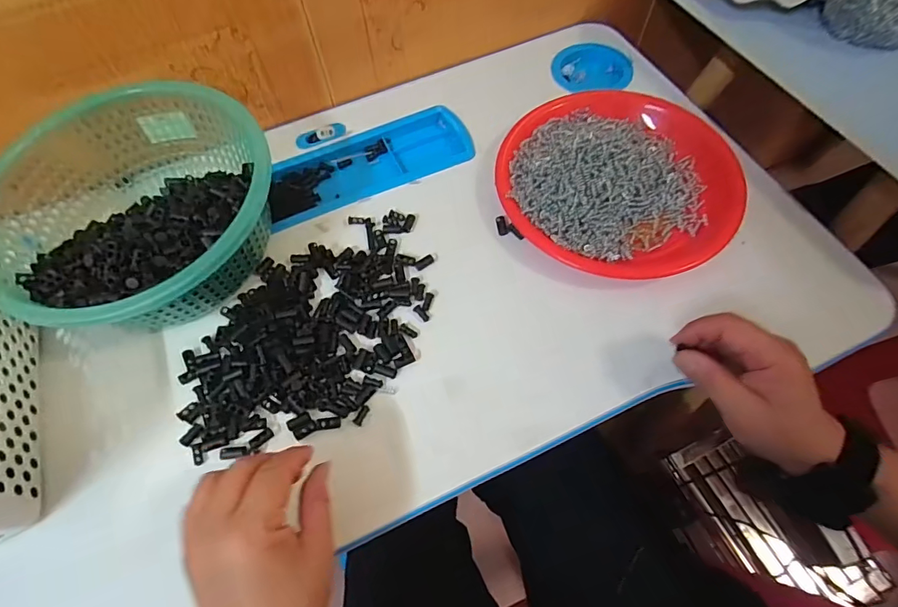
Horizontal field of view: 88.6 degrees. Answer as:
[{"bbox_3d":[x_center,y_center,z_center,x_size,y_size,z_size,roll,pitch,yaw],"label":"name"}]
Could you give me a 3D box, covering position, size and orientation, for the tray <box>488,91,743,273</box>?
[{"bbox_3d":[0.161,-0.128,0.436,0.223,0.050,0.223,14,67,6],"label":"tray"}]

